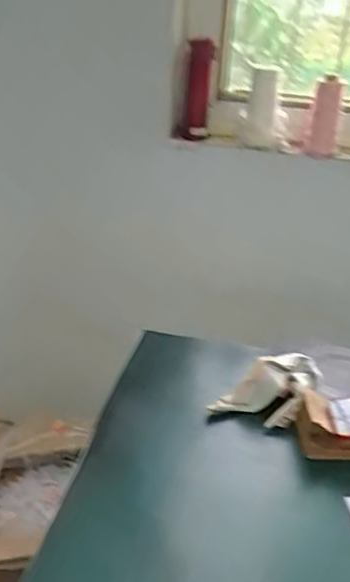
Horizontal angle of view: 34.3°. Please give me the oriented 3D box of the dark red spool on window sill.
[{"bbox_3d":[0.043,-0.437,1.247,0.072,0.208,0.067,3,27,-2],"label":"dark red spool on window sill"}]

